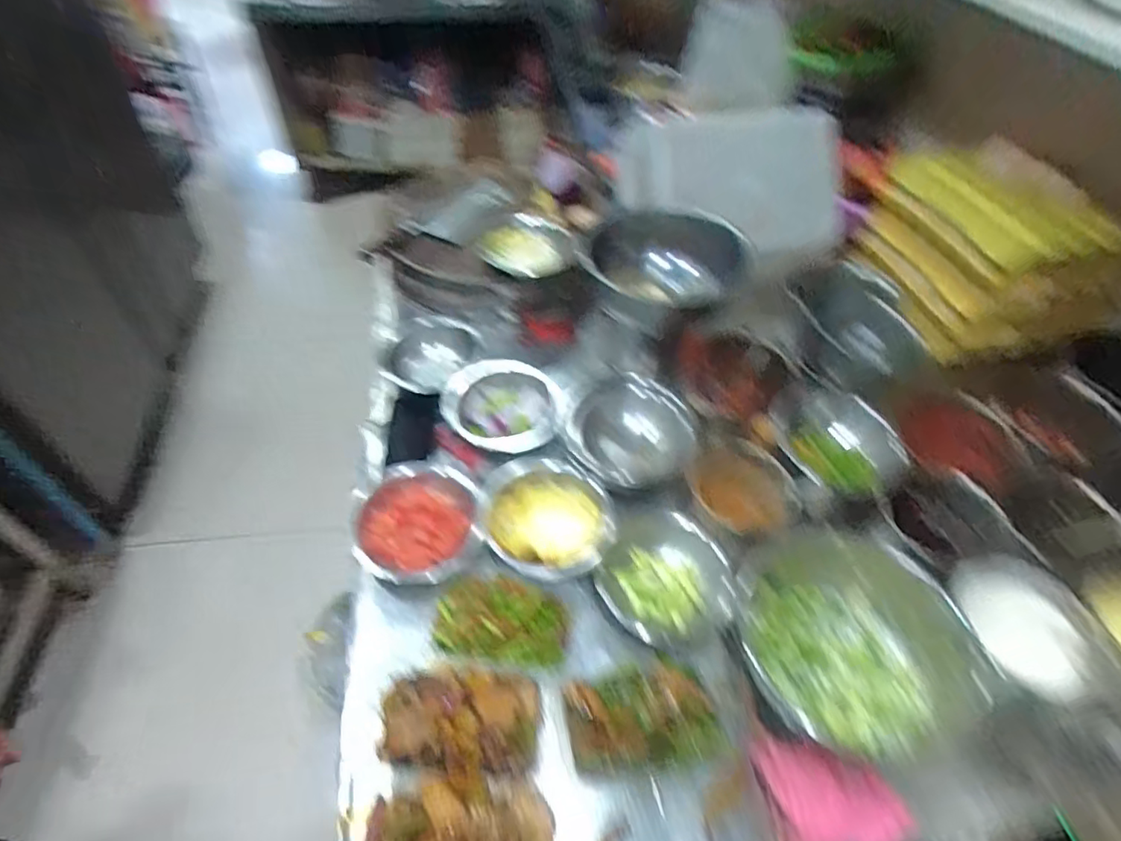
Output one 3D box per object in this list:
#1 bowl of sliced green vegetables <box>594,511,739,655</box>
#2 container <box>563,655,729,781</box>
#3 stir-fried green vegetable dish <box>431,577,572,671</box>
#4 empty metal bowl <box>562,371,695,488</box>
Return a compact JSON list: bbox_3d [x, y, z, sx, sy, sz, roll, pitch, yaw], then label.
[{"bbox_3d":[0.121,0.185,0.674,0.127,0.078,0.153,-31,57,-21],"label":"bowl of sliced green vegetables"},{"bbox_3d":[0.078,0.288,0.571,0.140,0.060,0.094,-5,49,-6],"label":"container"},{"bbox_3d":[-0.063,0.209,0.623,0.147,0.030,0.090,8,49,5],"label":"stir-fried green vegetable dish"},{"bbox_3d":[0.093,0.016,0.799,0.163,0.053,0.163,1,49,-1],"label":"empty metal bowl"}]

